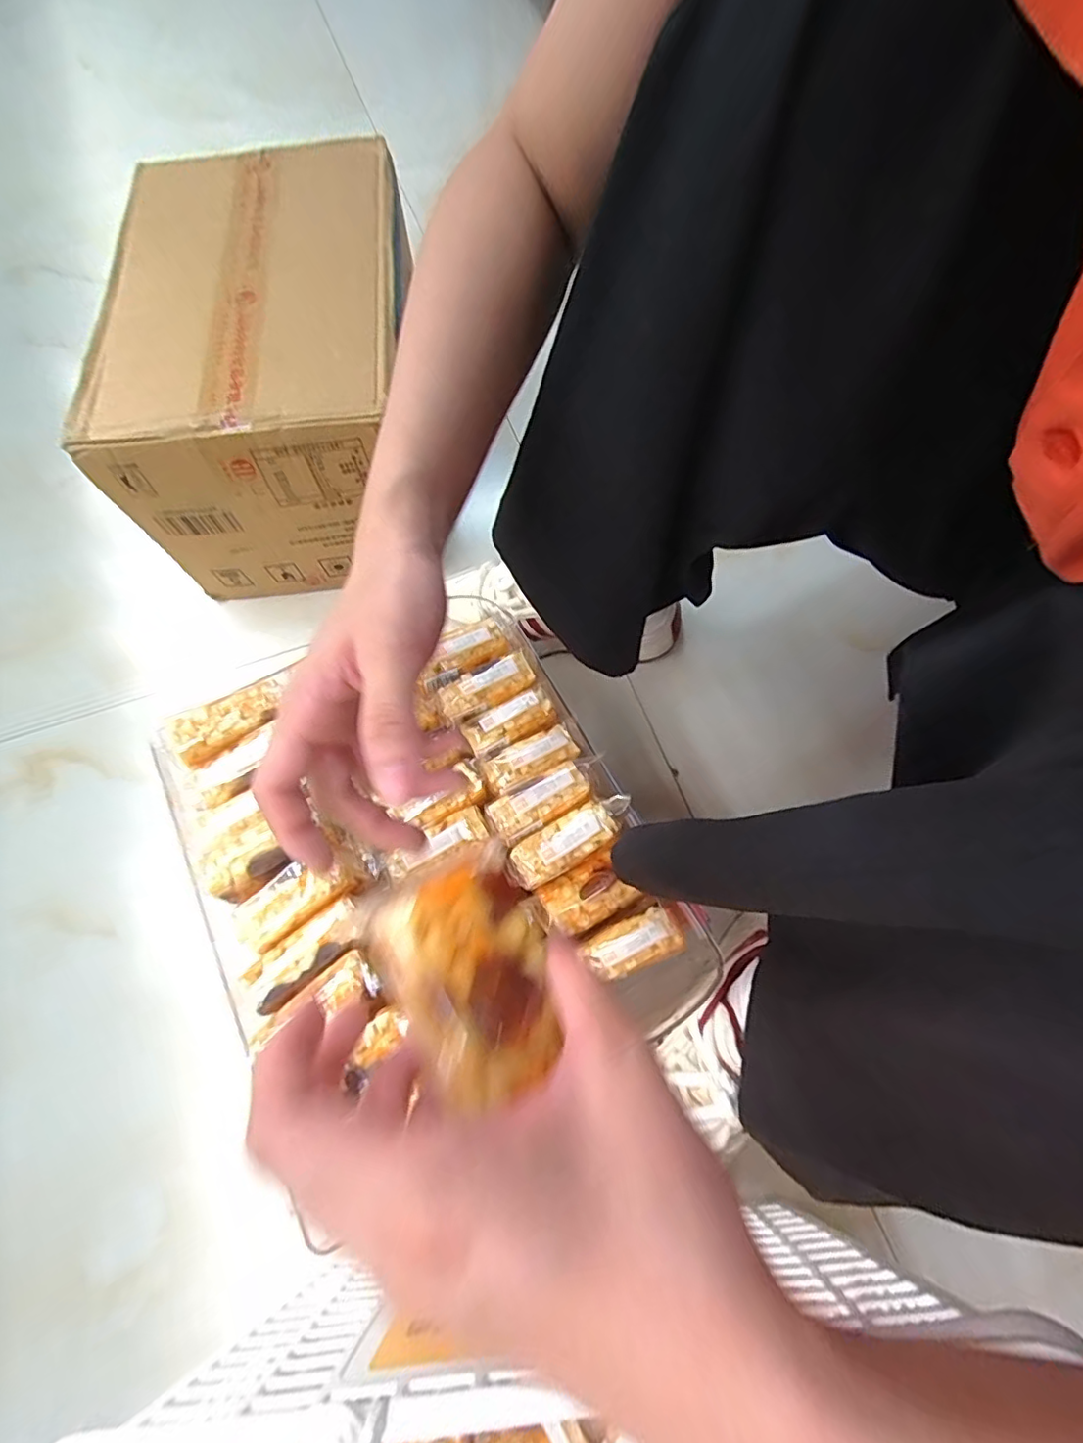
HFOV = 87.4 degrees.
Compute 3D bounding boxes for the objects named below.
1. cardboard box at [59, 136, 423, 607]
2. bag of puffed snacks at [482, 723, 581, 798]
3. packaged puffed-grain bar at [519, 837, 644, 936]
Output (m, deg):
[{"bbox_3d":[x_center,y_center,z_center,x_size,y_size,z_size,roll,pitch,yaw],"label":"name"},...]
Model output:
[{"bbox_3d":[-0.260,-0.355,0.580,0.255,0.188,0.383,-5,69,-1],"label":"cardboard box"},{"bbox_3d":[-0.010,0.029,0.439,0.074,0.012,0.031,-30,72,-10],"label":"bag of puffed snacks"},{"bbox_3d":[0.029,0.124,0.406,0.074,0.021,0.044,-29,71,-10],"label":"packaged puffed-grain bar"}]

